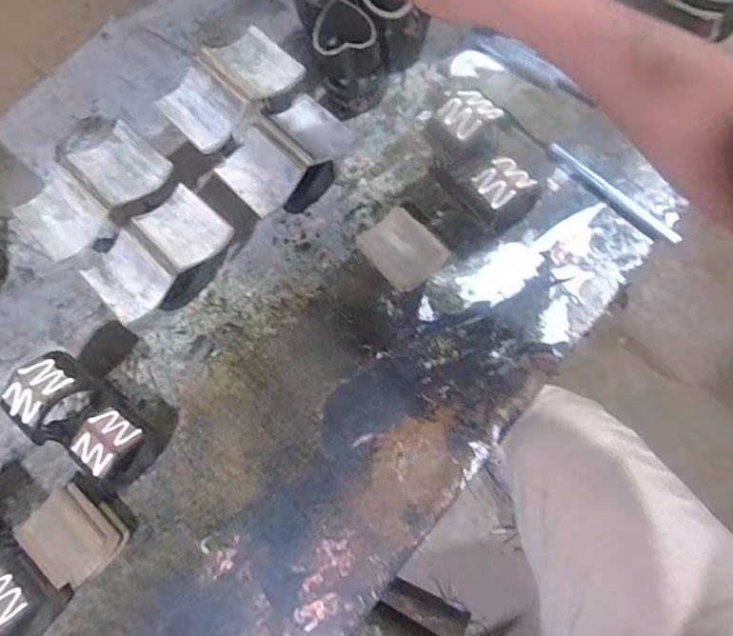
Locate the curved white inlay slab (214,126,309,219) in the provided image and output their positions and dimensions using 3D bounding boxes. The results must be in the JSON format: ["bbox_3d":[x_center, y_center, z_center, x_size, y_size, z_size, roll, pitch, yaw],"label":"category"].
[{"bbox_3d":[-0.111,-0.154,0.567,0.064,0.028,0.084,-42,67,-9],"label":"curved white inlay slab"}]

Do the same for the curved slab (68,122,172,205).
[{"bbox_3d":[-0.235,-0.147,0.532,0.068,0.013,0.086,-43,67,-10],"label":"curved slab"}]

